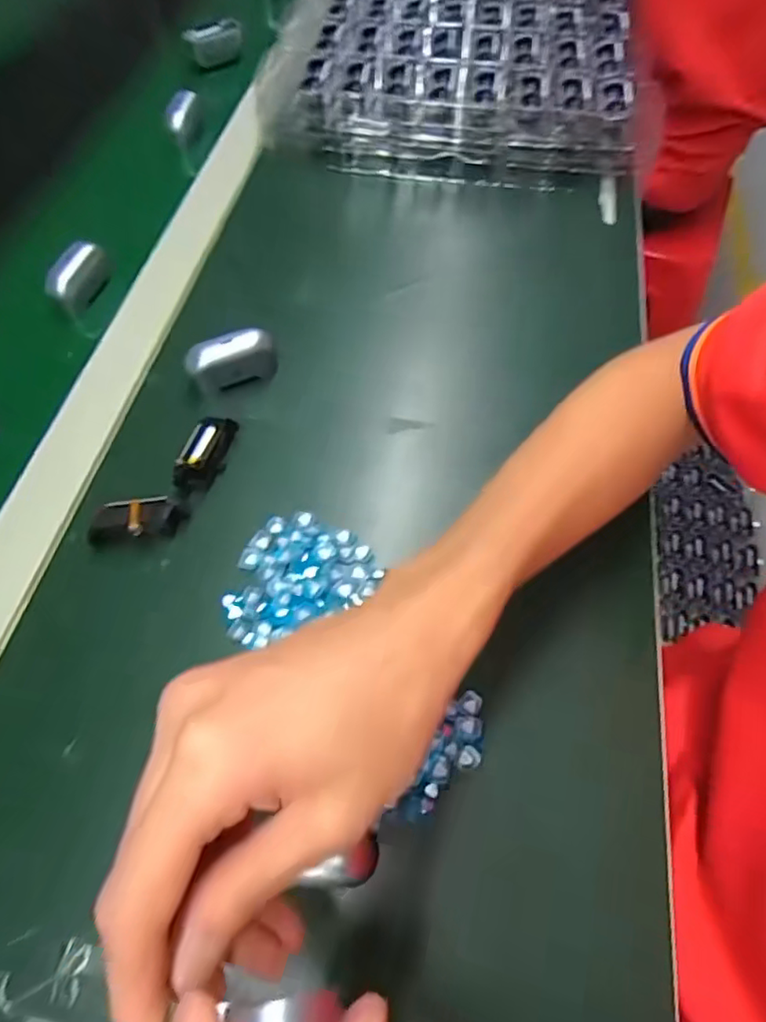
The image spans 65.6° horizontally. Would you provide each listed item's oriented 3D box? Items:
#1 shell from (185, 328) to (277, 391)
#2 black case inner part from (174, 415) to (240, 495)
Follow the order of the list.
[{"bbox_3d":[-0.103,-0.102,0.404,0.058,0.034,0.019,-13,61,-9],"label":"shell"},{"bbox_3d":[-0.111,-0.036,0.371,0.021,0.019,0.053,16,61,7],"label":"black case inner part"}]

